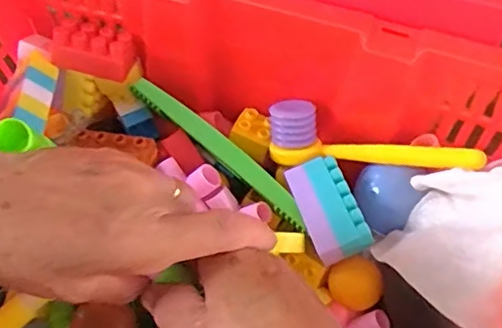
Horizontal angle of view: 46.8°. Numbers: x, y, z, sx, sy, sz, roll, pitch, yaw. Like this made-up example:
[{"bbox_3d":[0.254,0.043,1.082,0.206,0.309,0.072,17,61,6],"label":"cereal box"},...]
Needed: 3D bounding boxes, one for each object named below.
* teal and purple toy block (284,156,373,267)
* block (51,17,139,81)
[{"bbox_3d":[0.053,0.029,0.404,0.037,0.017,0.073,-16,63,-10],"label":"teal and purple toy block"},{"bbox_3d":[-0.124,-0.092,0.454,0.060,0.028,0.038,14,62,6],"label":"block"}]

